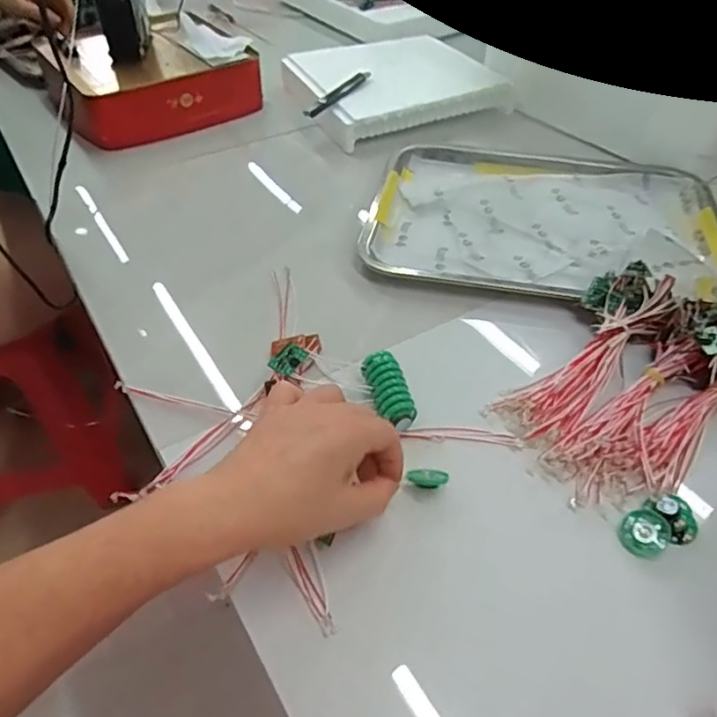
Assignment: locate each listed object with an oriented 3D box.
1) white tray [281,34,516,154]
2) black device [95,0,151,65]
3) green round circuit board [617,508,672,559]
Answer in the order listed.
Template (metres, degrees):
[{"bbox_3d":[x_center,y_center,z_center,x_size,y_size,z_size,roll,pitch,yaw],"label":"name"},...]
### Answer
[{"bbox_3d":[0.049,-0.369,0.816,0.267,0.054,0.222,-14,47,-12],"label":"white tray"},{"bbox_3d":[-0.299,-0.453,0.758,0.055,0.116,0.077,-11,46,-9],"label":"black device"},{"bbox_3d":[0.182,0.111,0.380,0.029,0.008,0.031,-1,46,1],"label":"green round circuit board"}]

